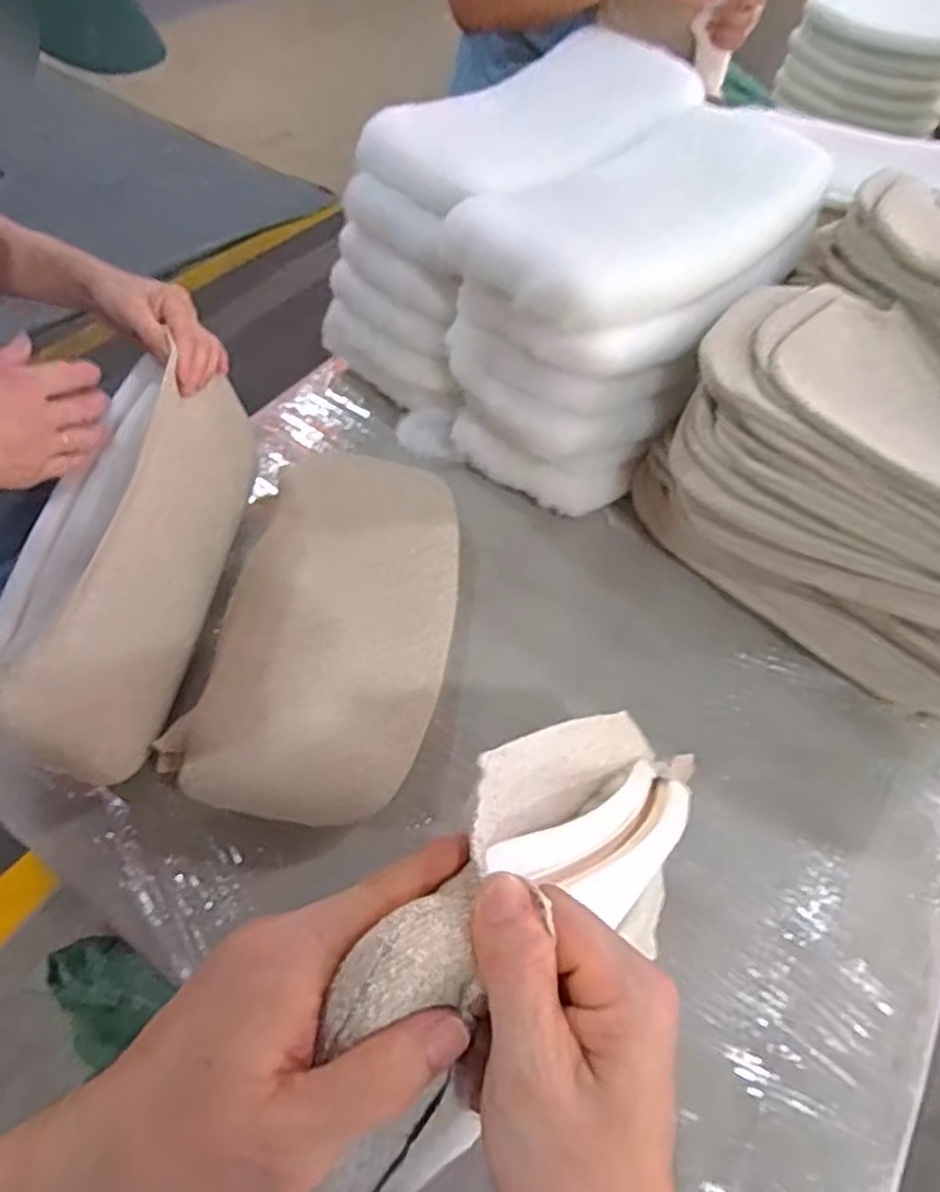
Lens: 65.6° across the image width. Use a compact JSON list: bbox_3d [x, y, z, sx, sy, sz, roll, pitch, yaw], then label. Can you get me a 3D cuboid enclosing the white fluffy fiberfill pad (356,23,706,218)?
[{"bbox_3d":[0.099,-0.585,0.888,0.467,0.049,0.207,-38,65,-25],"label":"white fluffy fiberfill pad"}]

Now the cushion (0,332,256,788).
[{"bbox_3d":[-0.329,-0.048,0.717,0.100,0.203,0.417,7,55,2],"label":"cushion"}]

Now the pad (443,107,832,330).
[{"bbox_3d":[0.206,-0.419,0.791,0.445,0.055,0.223,-38,65,-25],"label":"pad"}]

